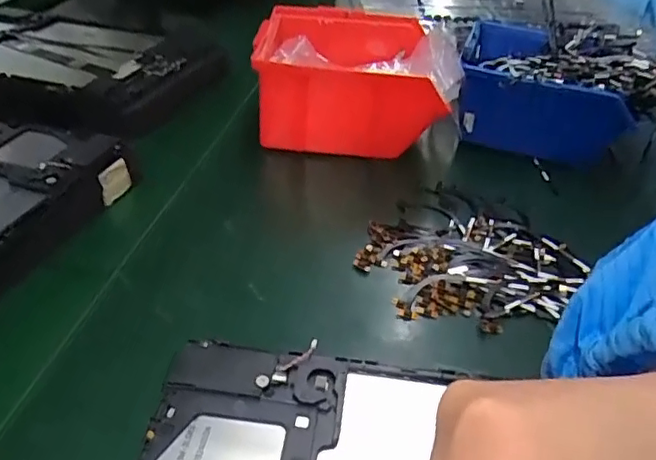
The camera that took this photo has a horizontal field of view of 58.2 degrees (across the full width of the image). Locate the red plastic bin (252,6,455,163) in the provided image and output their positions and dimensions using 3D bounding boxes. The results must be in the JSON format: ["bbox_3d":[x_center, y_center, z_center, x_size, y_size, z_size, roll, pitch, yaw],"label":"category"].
[{"bbox_3d":[0.018,-0.112,0.442,0.131,0.071,0.122,7,35,-1],"label":"red plastic bin"}]

